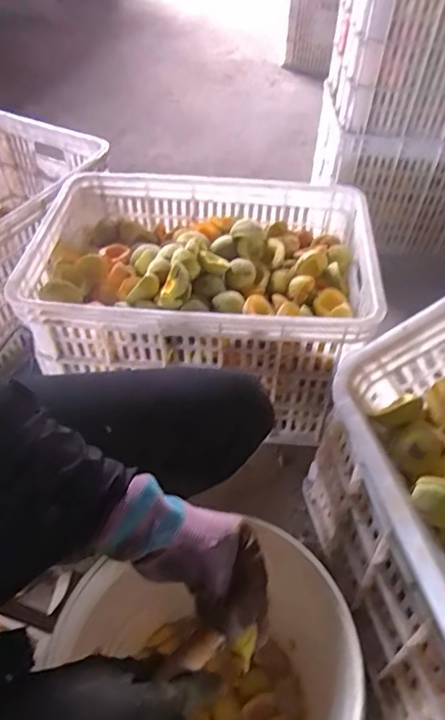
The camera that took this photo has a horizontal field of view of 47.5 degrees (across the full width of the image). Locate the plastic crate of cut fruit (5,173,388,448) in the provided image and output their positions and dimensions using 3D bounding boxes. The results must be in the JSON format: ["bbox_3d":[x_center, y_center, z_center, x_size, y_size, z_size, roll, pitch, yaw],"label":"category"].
[{"bbox_3d":[-0.033,-0.105,0.864,0.516,0.253,0.372,5,47,2],"label":"plastic crate of cut fruit"}]

